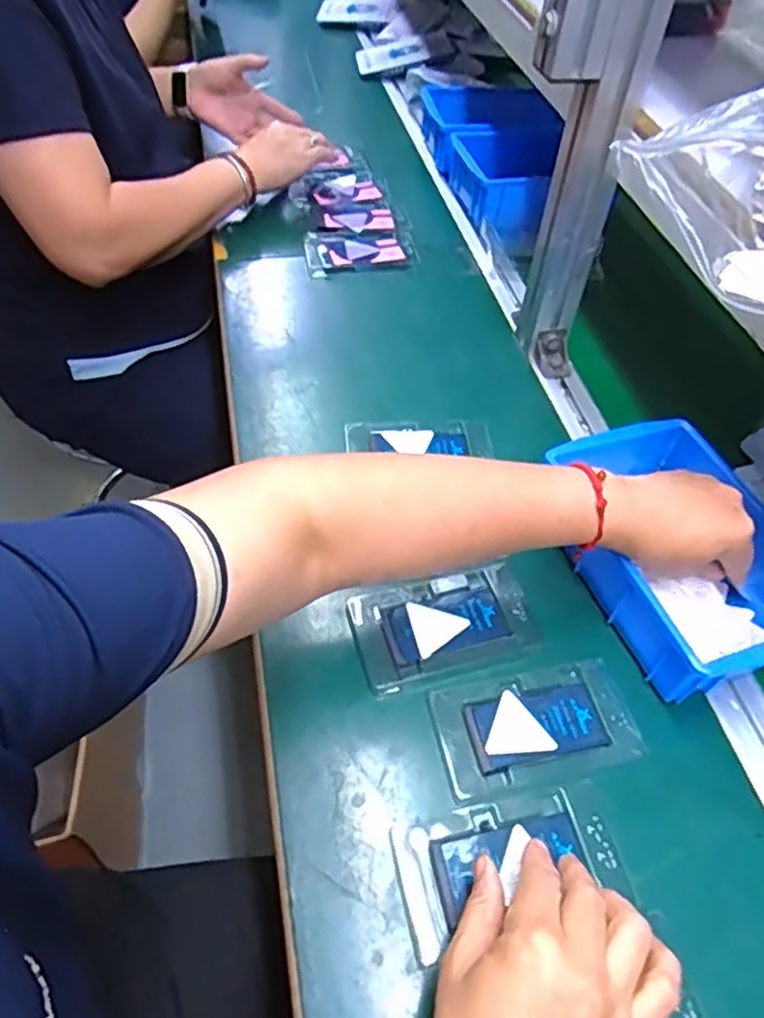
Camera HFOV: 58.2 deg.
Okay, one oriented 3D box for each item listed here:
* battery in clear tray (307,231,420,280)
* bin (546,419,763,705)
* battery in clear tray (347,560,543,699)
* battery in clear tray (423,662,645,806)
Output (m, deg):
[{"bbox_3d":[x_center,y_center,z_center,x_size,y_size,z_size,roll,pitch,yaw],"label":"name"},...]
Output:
[{"bbox_3d":[-0.023,-0.299,0.799,0.126,0.018,0.071,-4,51,-8],"label":"battery in clear tray"},{"bbox_3d":[0.224,0.030,0.506,0.146,0.065,0.200,-15,54,-14],"label":"bin"},{"bbox_3d":[0.045,0.084,0.495,0.127,0.008,0.075,-11,53,-13],"label":"battery in clear tray"},{"bbox_3d":[0.101,0.143,0.451,0.128,0.004,0.073,-9,52,-12],"label":"battery in clear tray"}]

